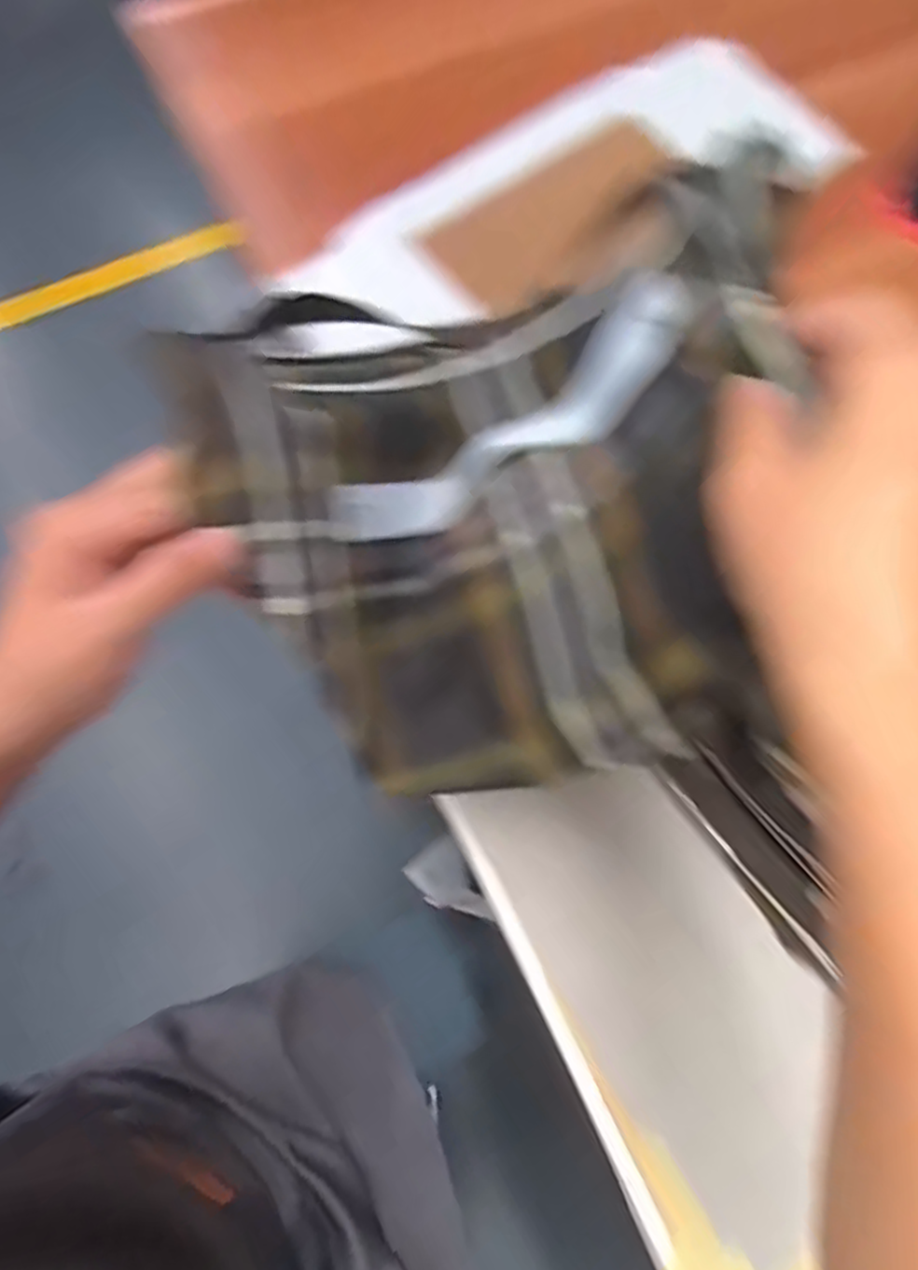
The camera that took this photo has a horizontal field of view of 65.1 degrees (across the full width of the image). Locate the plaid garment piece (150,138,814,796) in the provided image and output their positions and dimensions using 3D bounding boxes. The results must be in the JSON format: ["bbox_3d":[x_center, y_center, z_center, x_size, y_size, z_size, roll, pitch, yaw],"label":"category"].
[{"bbox_3d":[0.007,-0.071,0.301,0.193,0.124,0.248,4,73,0],"label":"plaid garment piece"}]

